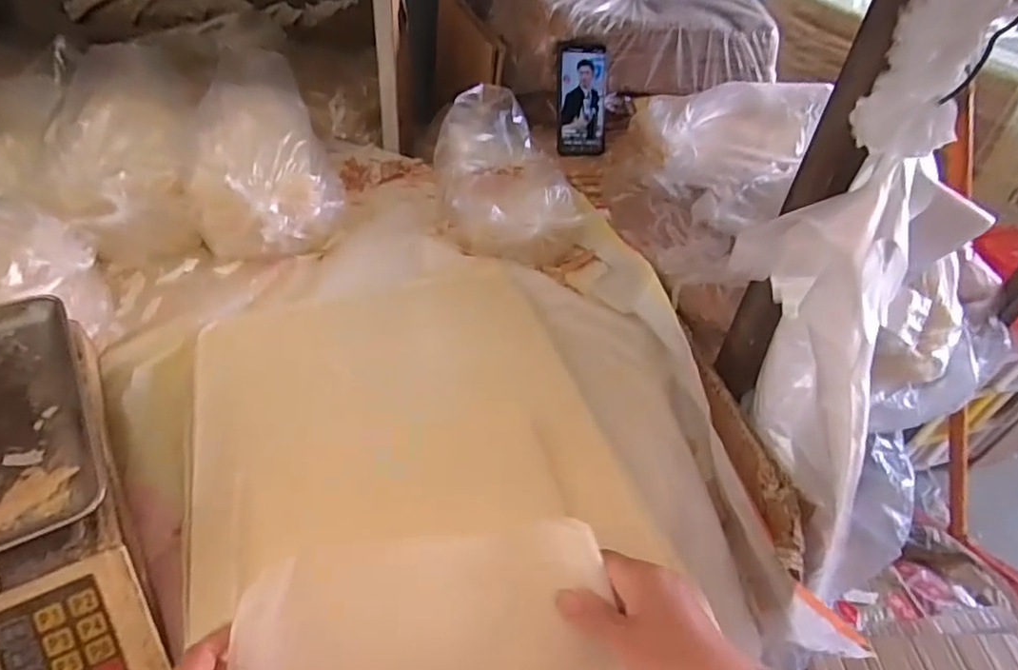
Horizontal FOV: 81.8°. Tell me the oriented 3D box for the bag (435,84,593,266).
[{"bbox_3d":[-0.017,-0.220,0.785,0.170,0.091,0.301,-10,46,-15],"label":"bag"}]

